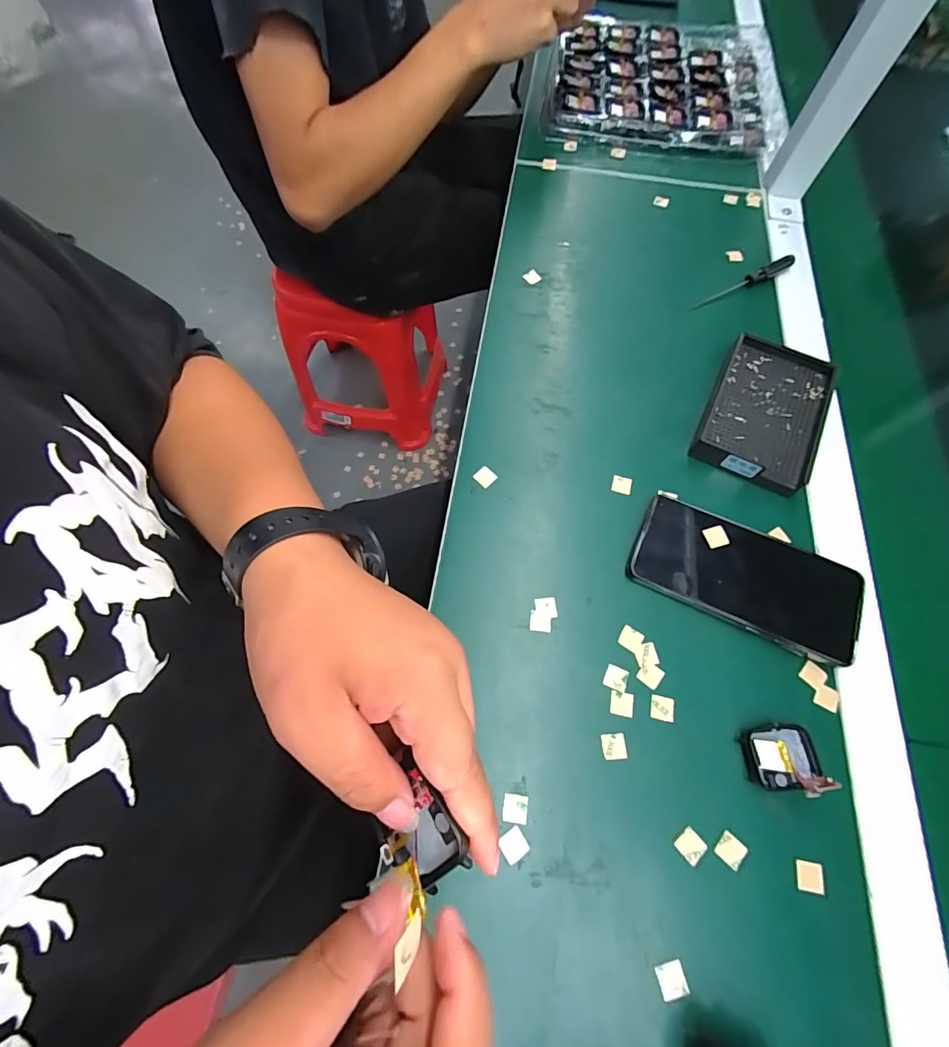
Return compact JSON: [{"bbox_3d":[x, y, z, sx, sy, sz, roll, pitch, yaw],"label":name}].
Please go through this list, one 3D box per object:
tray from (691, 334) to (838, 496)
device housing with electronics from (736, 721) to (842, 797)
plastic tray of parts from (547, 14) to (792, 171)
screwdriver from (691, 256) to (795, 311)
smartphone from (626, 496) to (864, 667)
[{"bbox_3d":[0.259,-0.101,0.398,0.093,0.019,0.141,27,69,9],"label":"tray"},{"bbox_3d":[0.205,0.156,0.295,0.048,0.015,0.041,-5,68,-4],"label":"device housing with electronics"},{"bbox_3d":[0.249,-0.588,0.598,0.292,0.032,0.272,11,68,2],"label":"plastic tray of parts"},{"bbox_3d":[0.281,-0.251,0.465,0.130,0.011,0.013,-28,71,-13],"label":"screwdriver"},{"bbox_3d":[0.204,0.040,0.341,0.161,0.014,0.077,24,69,8],"label":"smartphone"}]

